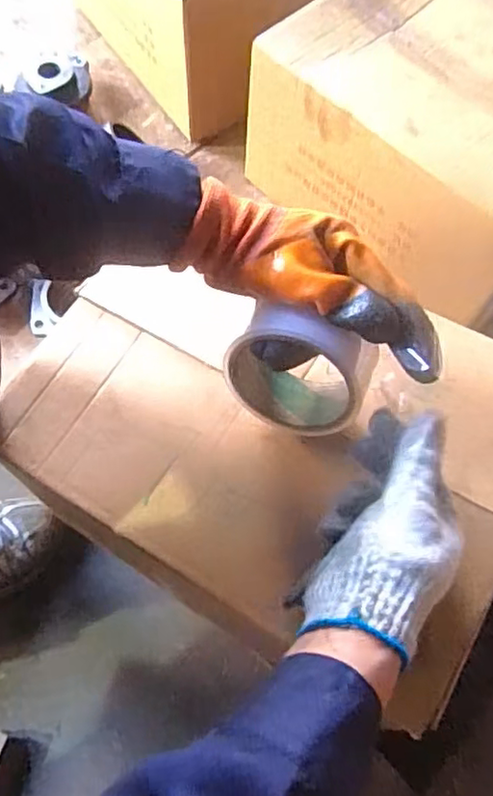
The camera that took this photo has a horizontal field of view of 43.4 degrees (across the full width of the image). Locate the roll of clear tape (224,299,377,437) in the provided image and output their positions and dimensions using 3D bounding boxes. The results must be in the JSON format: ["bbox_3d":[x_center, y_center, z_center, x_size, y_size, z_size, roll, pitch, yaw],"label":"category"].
[{"bbox_3d":[0.031,-0.012,0.400,0.085,0.099,0.044,13,67,3],"label":"roll of clear tape"}]

